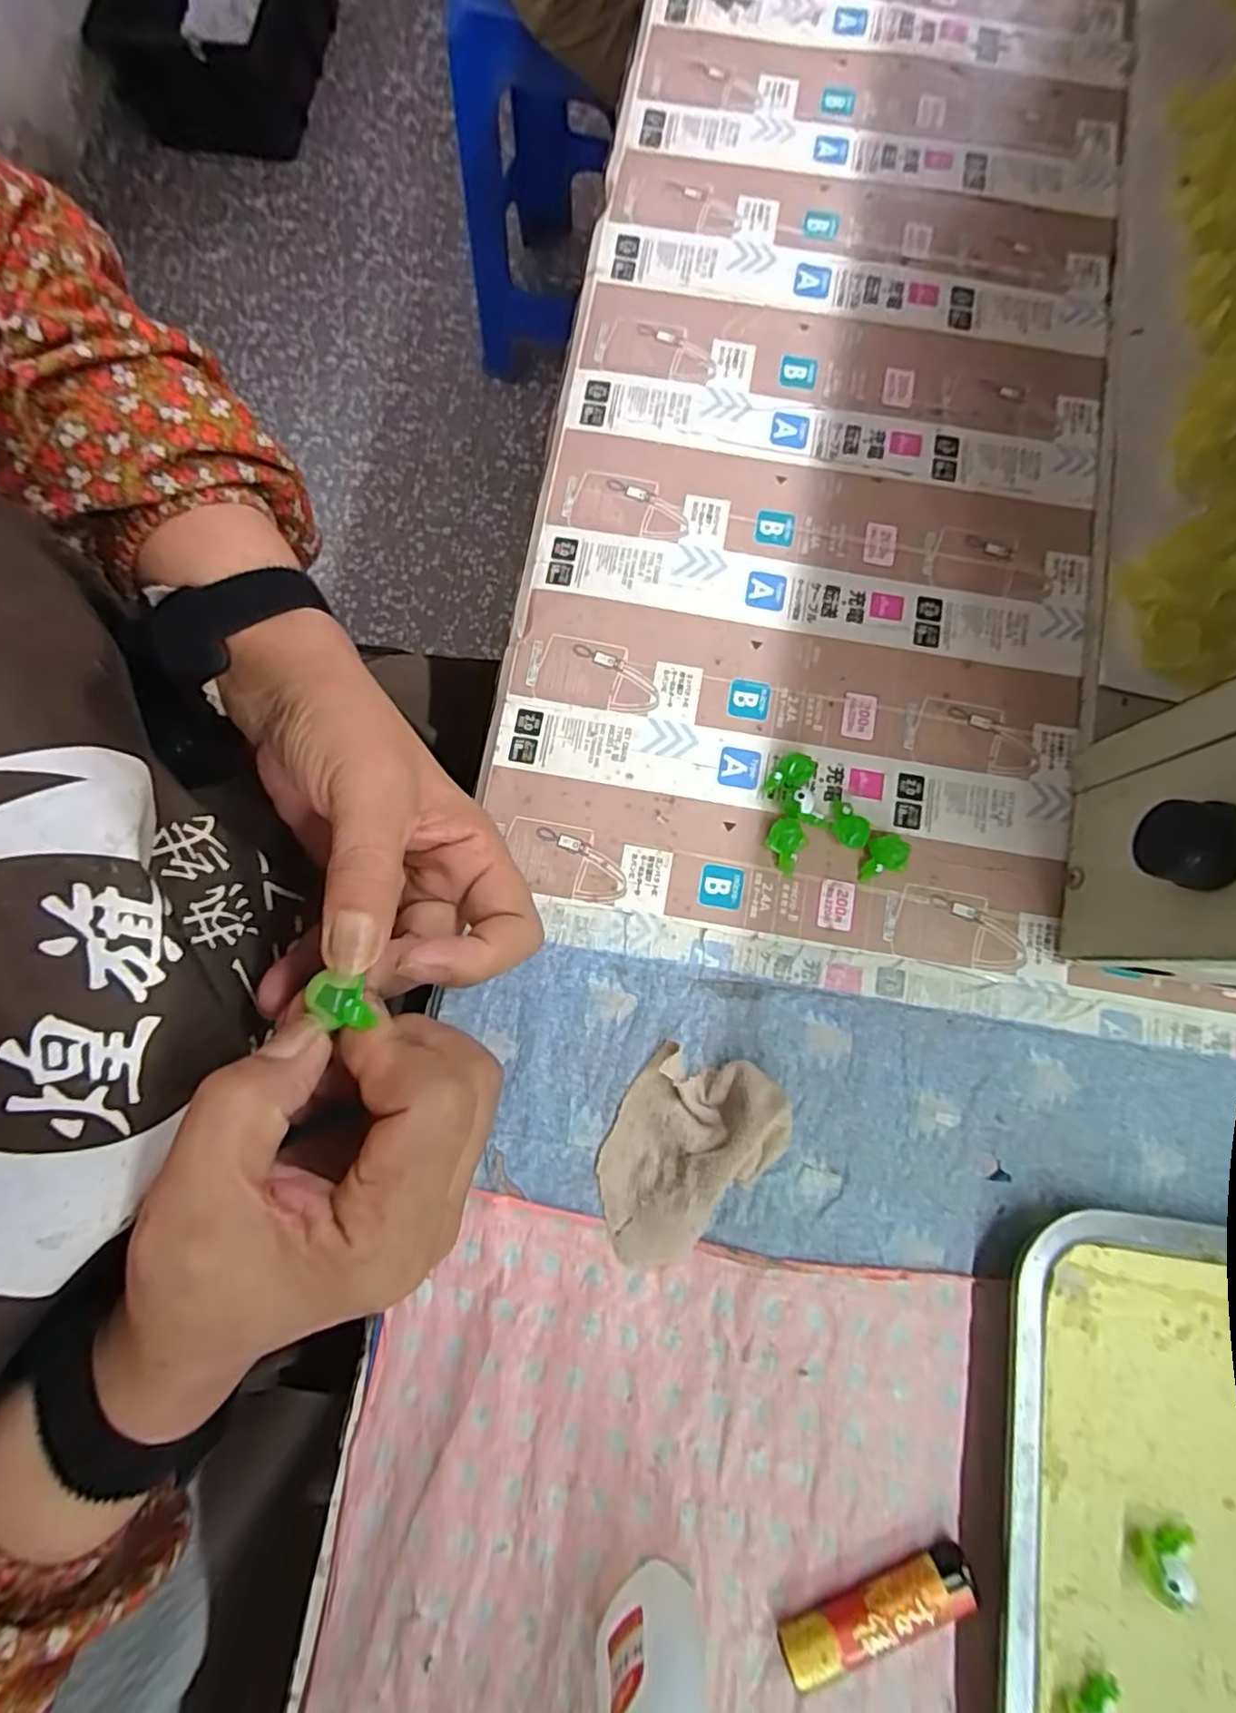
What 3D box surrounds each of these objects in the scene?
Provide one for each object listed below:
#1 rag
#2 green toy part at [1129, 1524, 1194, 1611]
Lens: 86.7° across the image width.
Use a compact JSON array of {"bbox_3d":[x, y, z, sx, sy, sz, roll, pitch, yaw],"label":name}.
[{"bbox_3d":[0.028,0.129,0.281,0.063,0.027,0.096,36,82,6],"label":"rag"},{"bbox_3d":[0.214,0.274,0.255,0.014,0.015,0.027,44,83,7],"label":"green toy part"}]

